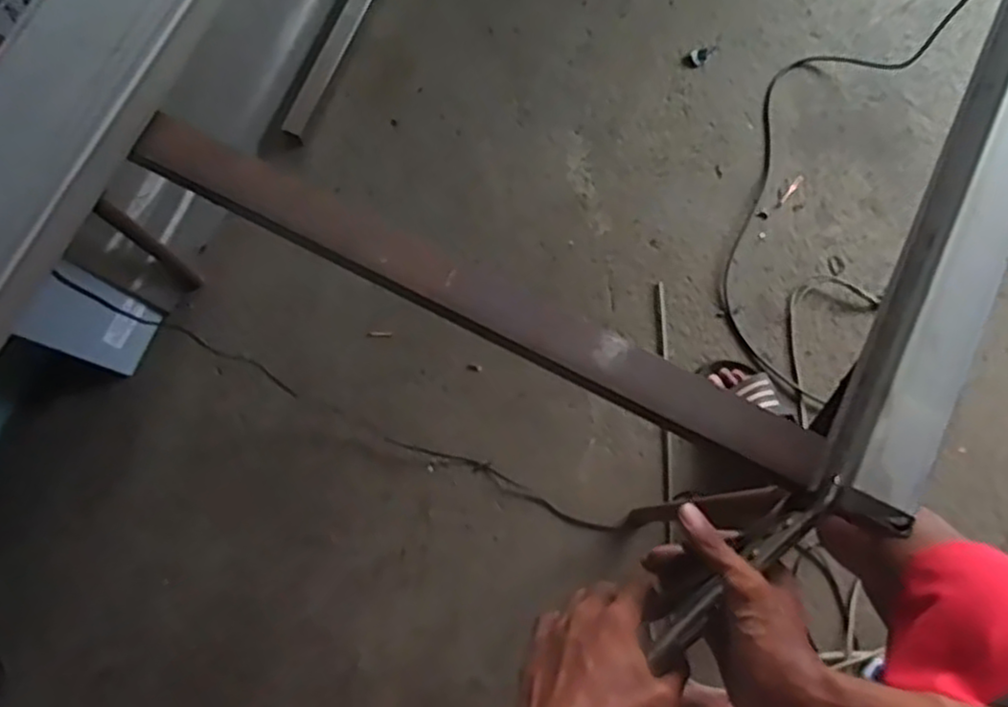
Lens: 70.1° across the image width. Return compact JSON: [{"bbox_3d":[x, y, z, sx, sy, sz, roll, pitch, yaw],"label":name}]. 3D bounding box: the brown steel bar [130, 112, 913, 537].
[{"bbox_3d":[-0.001,-0.026,0.484,0.549,0.027,0.036,28,79,5],"label":"brown steel bar"}]

